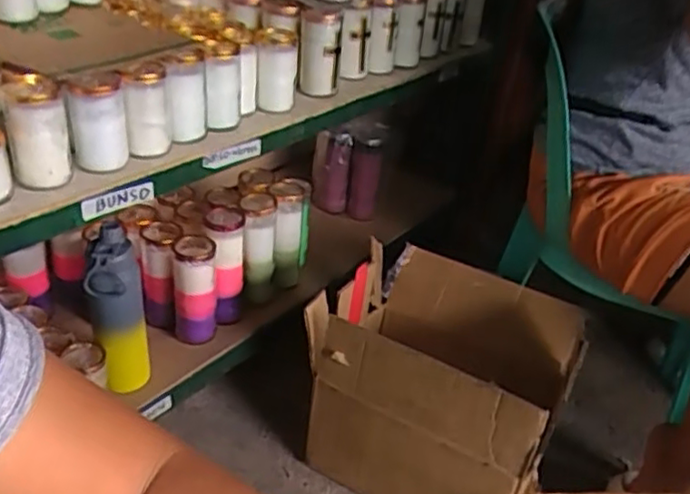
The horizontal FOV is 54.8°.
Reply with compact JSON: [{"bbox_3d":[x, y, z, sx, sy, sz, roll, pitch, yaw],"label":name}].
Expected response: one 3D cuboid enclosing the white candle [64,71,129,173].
[{"bbox_3d":[-0.313,-0.158,0.846,0.065,0.107,0.056,-3,33,-17],"label":"white candle"}]

